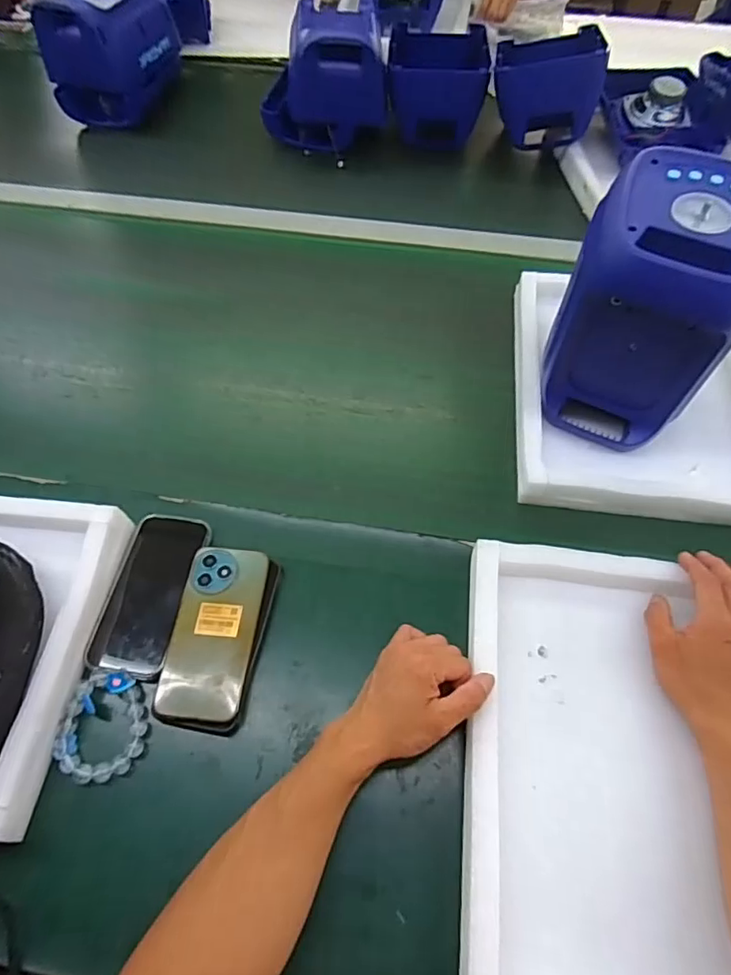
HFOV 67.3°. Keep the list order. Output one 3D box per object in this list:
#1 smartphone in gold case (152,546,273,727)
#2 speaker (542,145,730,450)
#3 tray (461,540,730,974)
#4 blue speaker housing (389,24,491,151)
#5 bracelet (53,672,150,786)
[{"bbox_3d":[-0.138,0.128,0.504,0.074,0.005,0.156,5,58,2],"label":"smartphone in gold case"},{"bbox_3d":[0.292,-0.177,0.579,0.150,0.245,0.154,25,61,14],"label":"speaker"},{"bbox_3d":[0.227,0.218,0.443,0.286,0.053,0.349,6,59,4],"label":"tray"},{"bbox_3d":[0.130,-0.738,1.013,0.166,0.123,0.200,3,58,1],"label":"blue speaker housing"},{"bbox_3d":[-0.222,0.204,0.469,0.069,0.020,0.084,5,58,2],"label":"bracelet"}]

